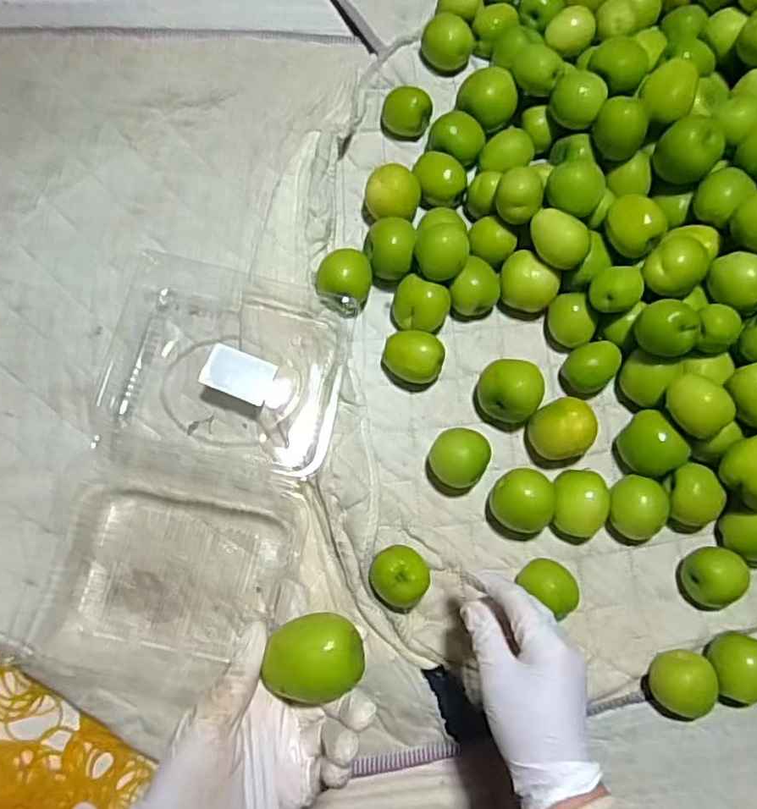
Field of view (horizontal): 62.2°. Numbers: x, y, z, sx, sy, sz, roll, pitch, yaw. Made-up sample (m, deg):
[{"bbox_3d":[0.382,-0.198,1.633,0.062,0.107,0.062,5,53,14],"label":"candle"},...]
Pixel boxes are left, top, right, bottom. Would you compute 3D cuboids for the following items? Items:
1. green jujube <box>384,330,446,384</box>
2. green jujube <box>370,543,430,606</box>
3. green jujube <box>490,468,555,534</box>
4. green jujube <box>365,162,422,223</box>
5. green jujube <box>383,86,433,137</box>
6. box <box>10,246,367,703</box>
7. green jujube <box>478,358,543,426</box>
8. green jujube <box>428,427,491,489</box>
[{"bbox_3d":[0.033,-0.043,0.577,0.057,0.039,0.046,9,75,0],"label":"green jujube"},{"bbox_3d":[0.018,0.142,0.520,0.048,0.040,0.045,0,77,-2],"label":"green jujube"},{"bbox_3d":[0.124,0.084,0.547,0.055,0.040,0.052,2,75,-2],"label":"green jujube"},{"bbox_3d":[0.014,-0.201,0.614,0.055,0.045,0.056,1,75,-2],"label":"green jujube"},{"bbox_3d":[0.029,-0.299,0.641,0.051,0.036,0.045,11,75,0],"label":"green jujube"},{"bbox_3d":[-0.155,0.046,0.544,0.211,0.044,0.361,10,77,0],"label":"box"},{"bbox_3d":[0.119,-0.010,0.568,0.057,0.046,0.053,3,75,-2],"label":"green jujube"},{"bbox_3d":[0.070,0.048,0.552,0.048,0.040,0.047,0,77,-2],"label":"green jujube"}]

